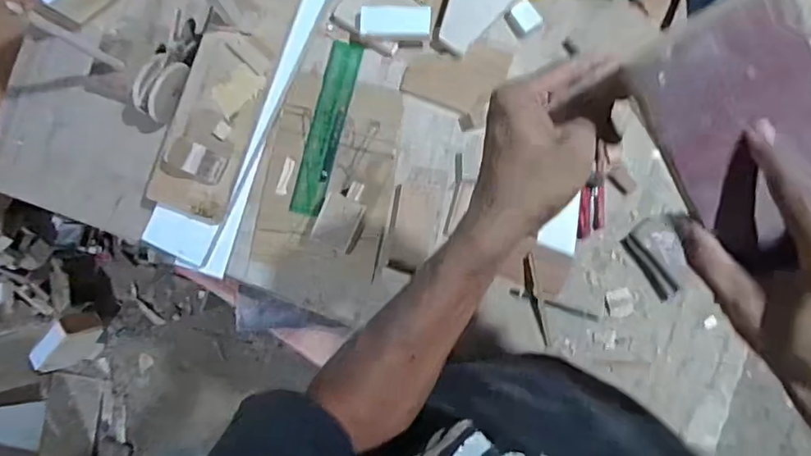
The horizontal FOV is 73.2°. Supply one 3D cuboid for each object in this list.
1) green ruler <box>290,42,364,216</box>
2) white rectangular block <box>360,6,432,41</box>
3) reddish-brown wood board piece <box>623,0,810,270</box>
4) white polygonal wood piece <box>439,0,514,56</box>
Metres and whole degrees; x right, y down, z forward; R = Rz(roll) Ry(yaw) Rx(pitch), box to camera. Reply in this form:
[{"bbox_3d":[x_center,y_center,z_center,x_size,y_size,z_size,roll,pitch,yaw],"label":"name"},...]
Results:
[{"bbox_3d":[-0.110,-0.140,0.768,0.046,0.007,0.246,14,87,5],"label":"green ruler"},{"bbox_3d":[-0.013,-0.276,0.736,0.093,0.013,0.042,-1,91,-4],"label":"white rectangular block"},{"bbox_3d":[0.198,-0.054,0.311,0.093,0.008,0.146,-33,105,10],"label":"reddish-brown wood board piece"},{"bbox_3d":[0.094,-0.304,0.744,0.126,0.022,0.077,-43,81,2],"label":"white polygonal wood piece"}]

